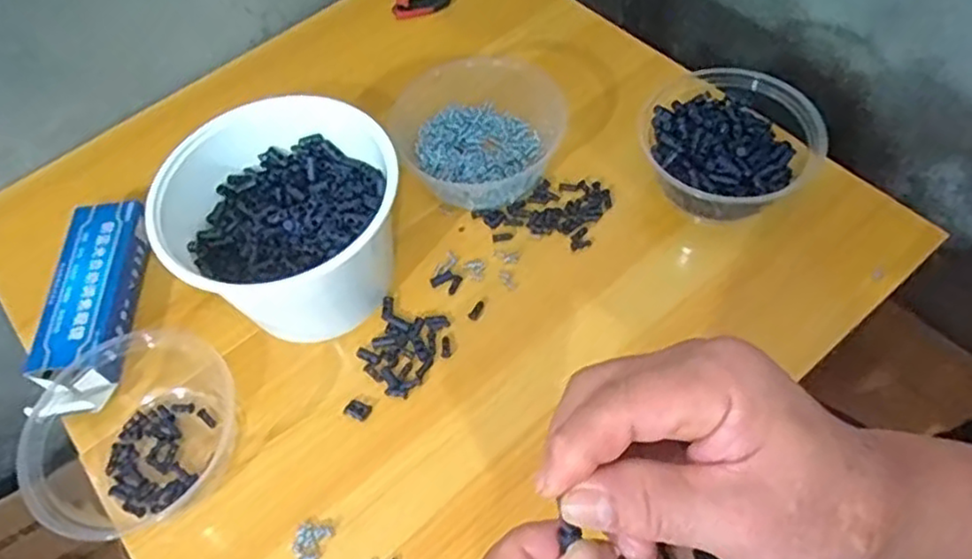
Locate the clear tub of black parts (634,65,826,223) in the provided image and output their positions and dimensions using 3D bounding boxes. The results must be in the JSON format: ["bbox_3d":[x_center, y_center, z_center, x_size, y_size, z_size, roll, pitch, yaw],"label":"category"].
[{"bbox_3d":[0.185,-0.099,0.557,0.132,0.065,0.146,30,64,21],"label":"clear tub of black parts"}]

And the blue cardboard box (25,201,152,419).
[{"bbox_3d":[-0.302,0.018,0.549,0.069,0.030,0.180,-5,57,1],"label":"blue cardboard box"}]

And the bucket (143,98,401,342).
[{"bbox_3d":[-0.141,-0.048,0.525,0.153,0.107,0.149,-2,57,3],"label":"bucket"}]

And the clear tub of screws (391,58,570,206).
[{"bbox_3d":[-0.006,-0.124,0.593,0.145,0.059,0.124,-5,57,1],"label":"clear tub of screws"}]

